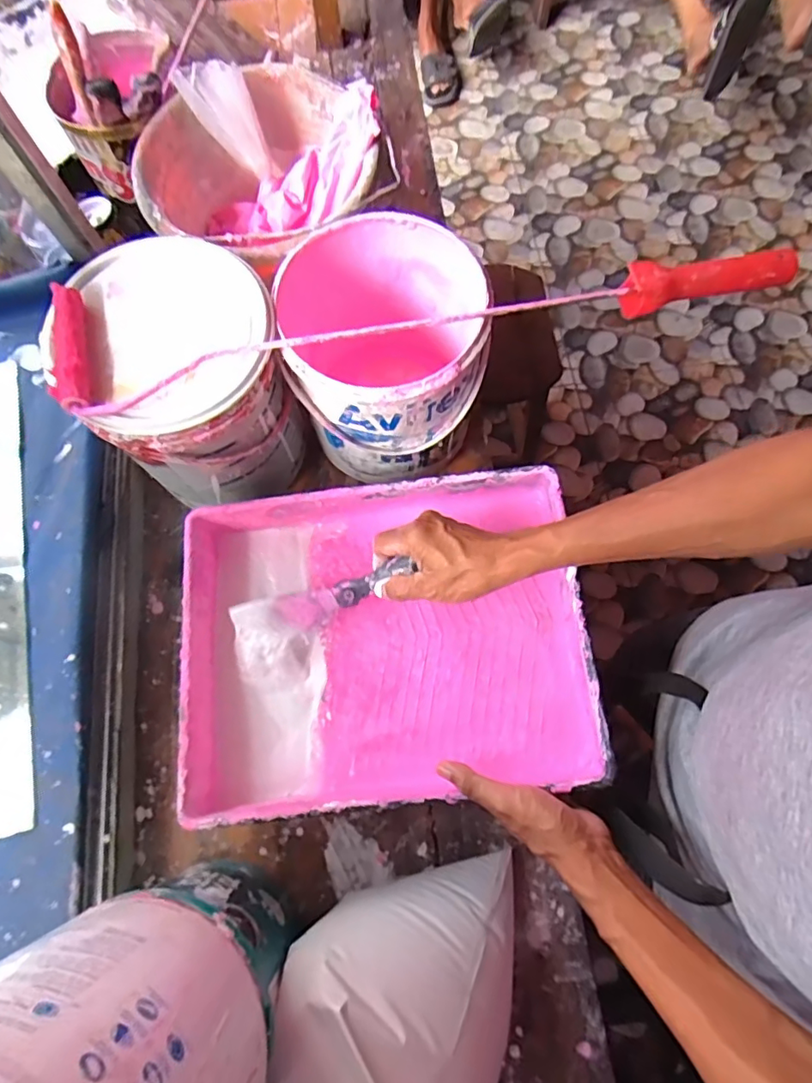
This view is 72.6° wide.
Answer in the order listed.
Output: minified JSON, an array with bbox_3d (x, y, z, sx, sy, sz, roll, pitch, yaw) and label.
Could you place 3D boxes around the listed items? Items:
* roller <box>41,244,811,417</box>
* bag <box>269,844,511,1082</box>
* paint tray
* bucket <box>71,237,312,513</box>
[{"bbox_3d":[0.028,-0.191,0.439,0.601,0.037,0.104,-10,74,-2],"label":"roller"},{"bbox_3d":[-0.007,0.355,0.390,0.176,0.142,0.208,4,74,2],"label":"bag"},{"bbox_3d":[-0.024,0.086,0.511,0.343,0.091,0.272,-6,74,-1],"label":"paint tray"},{"bbox_3d":[-0.183,-0.146,0.522,0.152,0.180,0.177,-12,74,-2],"label":"bucket"}]

